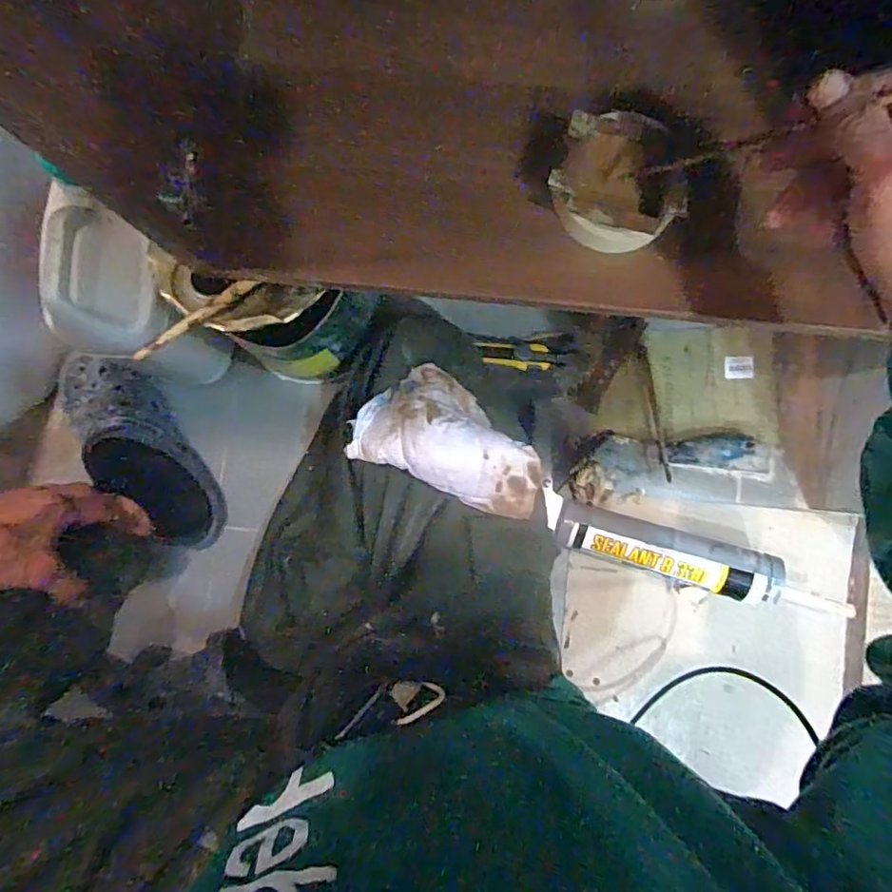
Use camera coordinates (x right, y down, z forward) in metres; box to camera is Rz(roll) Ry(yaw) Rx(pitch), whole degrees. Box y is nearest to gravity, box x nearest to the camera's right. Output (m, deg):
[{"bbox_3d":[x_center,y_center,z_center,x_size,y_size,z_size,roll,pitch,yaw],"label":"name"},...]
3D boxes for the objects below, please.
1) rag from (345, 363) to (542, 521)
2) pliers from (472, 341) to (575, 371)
[{"bbox_3d":[0.004,-0.010,0.516,0.172,0.055,0.100,21,88,2],"label":"rag"},{"bbox_3d":[0.091,-0.102,0.656,0.117,0.015,0.030,2,87,-16],"label":"pliers"}]

